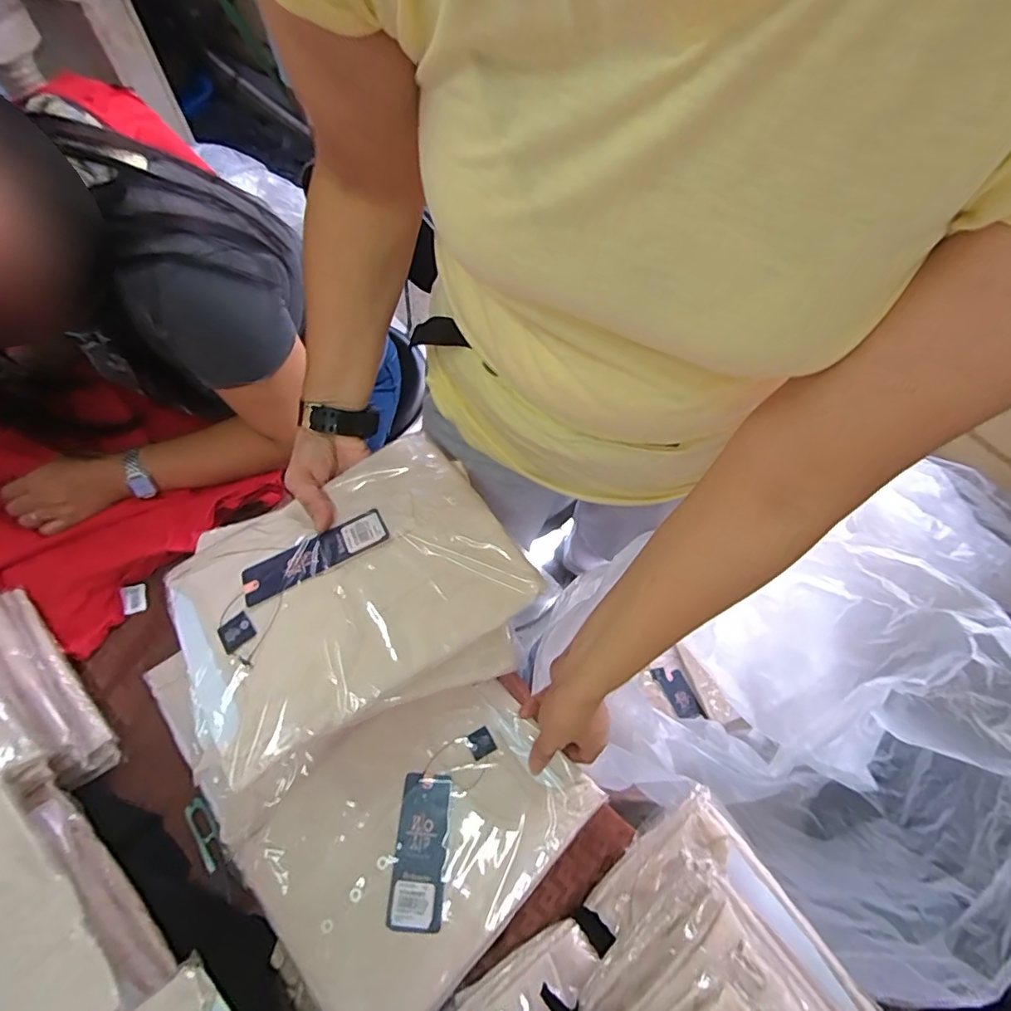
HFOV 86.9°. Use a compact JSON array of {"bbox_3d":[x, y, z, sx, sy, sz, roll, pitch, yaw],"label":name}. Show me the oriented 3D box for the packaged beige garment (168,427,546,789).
[{"bbox_3d":[-0.130,0.056,0.434,0.251,0.043,0.205,-30,68,-16],"label":"packaged beige garment"}]

